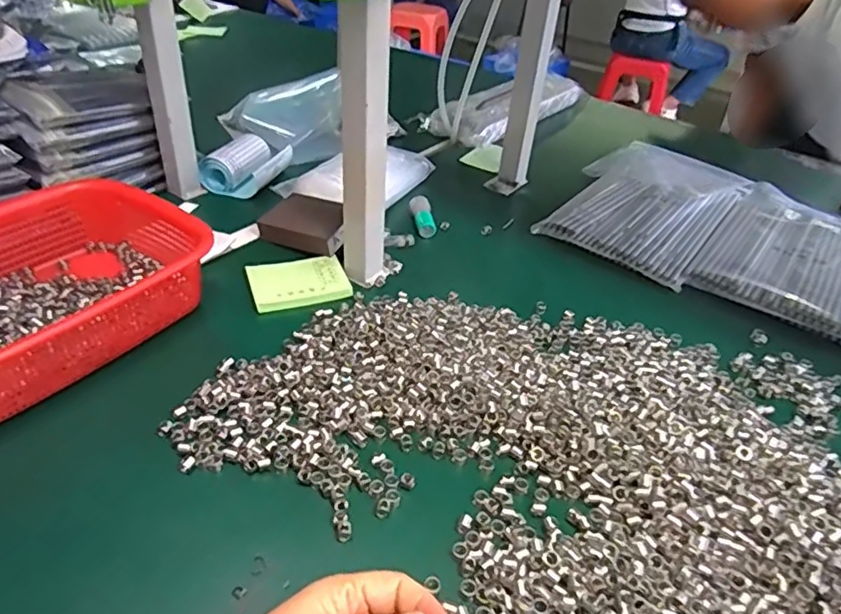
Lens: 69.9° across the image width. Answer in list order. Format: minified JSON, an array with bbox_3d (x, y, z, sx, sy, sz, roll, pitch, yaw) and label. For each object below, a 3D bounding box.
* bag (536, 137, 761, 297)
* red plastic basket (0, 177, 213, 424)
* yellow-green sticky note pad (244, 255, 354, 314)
[{"bbox_3d":[0.301,-0.145,0.806,0.202,0.036,0.320,27,40,27],"label":"bag"},{"bbox_3d":[-0.324,-0.018,0.521,0.212,0.069,0.303,26,41,26],"label":"red plastic basket"},{"bbox_3d":[-0.123,-0.025,0.612,0.097,0.015,0.071,-8,37,-19],"label":"yellow-green sticky note pad"}]

